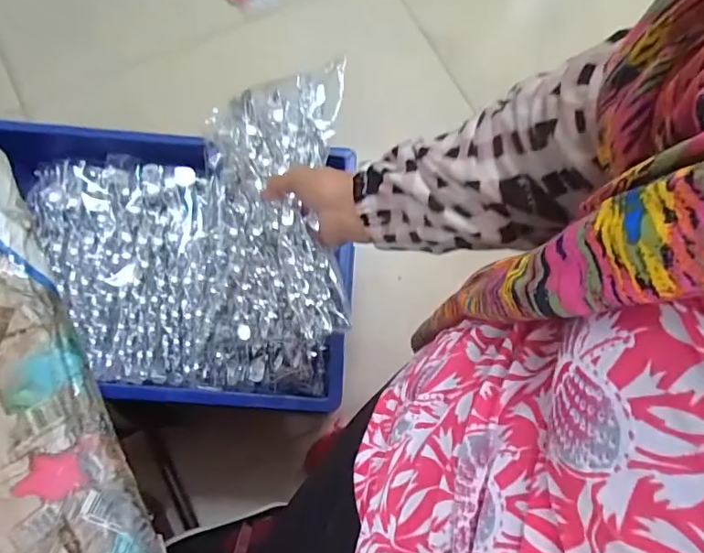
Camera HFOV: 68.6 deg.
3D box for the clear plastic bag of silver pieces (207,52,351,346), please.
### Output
[{"bbox_3d":[-0.095,-0.074,0.577,0.187,0.043,0.299,-12,74,26],"label":"clear plastic bag of silver pieces"}]

